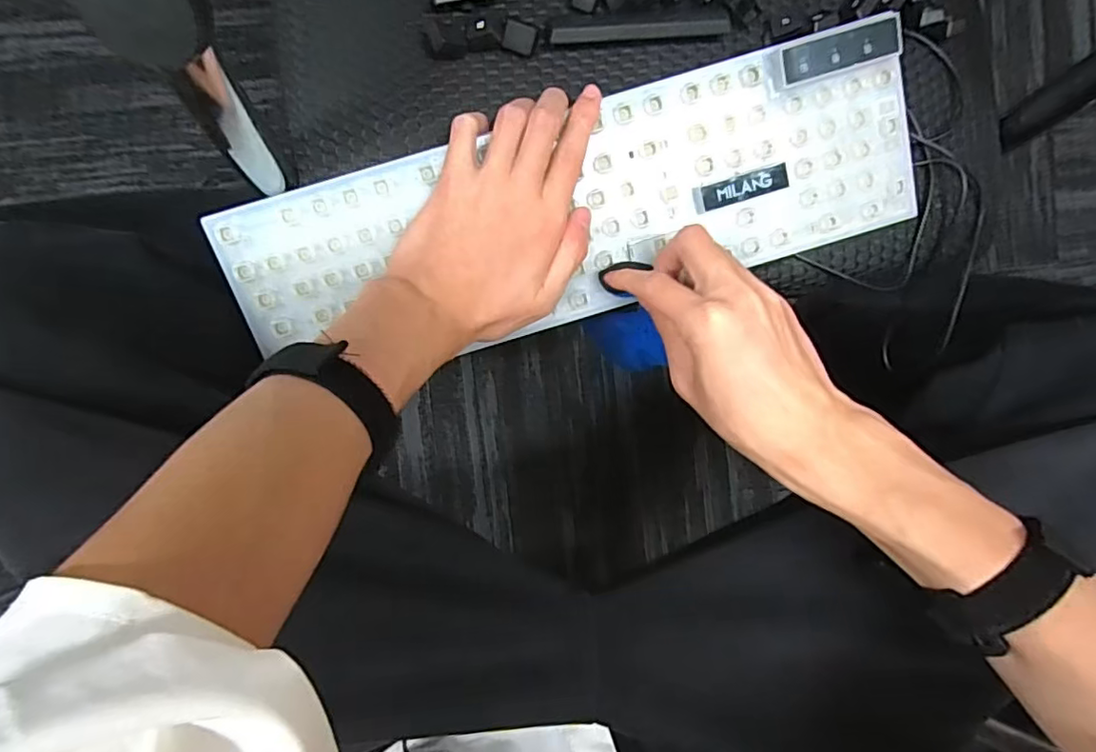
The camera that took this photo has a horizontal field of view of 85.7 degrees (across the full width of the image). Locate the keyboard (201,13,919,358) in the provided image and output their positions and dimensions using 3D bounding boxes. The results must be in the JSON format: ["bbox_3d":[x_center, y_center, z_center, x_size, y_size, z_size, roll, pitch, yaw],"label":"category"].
[{"bbox_3d":[0.018,-0.106,0.365,0.427,0.039,0.129,-13,93,-2],"label":"keyboard"}]

